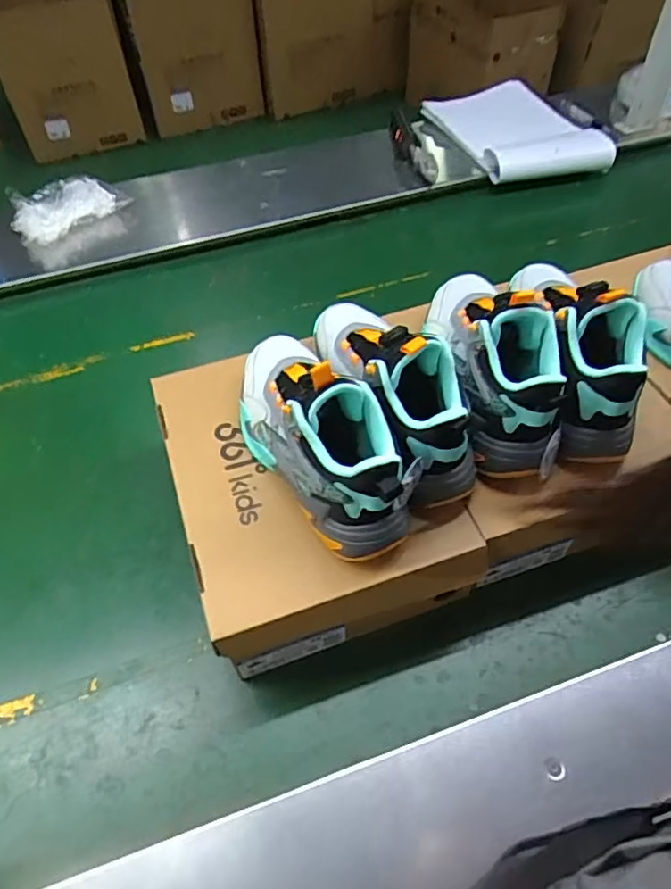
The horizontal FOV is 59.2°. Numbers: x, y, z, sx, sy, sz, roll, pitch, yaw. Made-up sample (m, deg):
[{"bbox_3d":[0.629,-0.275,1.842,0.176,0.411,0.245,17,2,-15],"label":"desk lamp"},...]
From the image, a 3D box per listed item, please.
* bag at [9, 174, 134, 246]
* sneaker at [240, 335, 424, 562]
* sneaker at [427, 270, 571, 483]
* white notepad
[{"bbox_3d":[-0.449,-0.394,0.996,0.189,0.052,0.101,-11,53,-4],"label":"bag"},{"bbox_3d":[-0.025,-0.029,0.527,0.094,0.147,0.259,-25,55,-14],"label":"sneaker"},{"bbox_3d":[0.154,-0.104,0.572,0.082,0.114,0.249,-9,53,-2],"label":"sneaker"},{"bbox_3d":[0.358,-0.612,1.174,0.248,0.074,0.317,-20,54,-10],"label":"white notepad"}]

